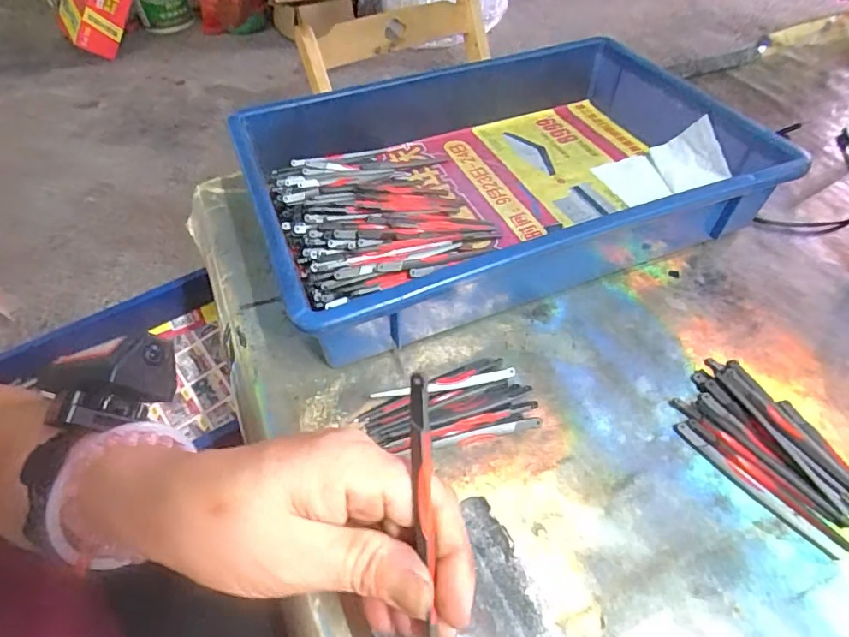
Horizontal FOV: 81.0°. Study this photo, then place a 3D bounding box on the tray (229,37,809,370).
[{"bbox_3d":[0.065,-0.142,0.464,0.435,0.073,0.297,-18,53,-13],"label":"tray"}]

